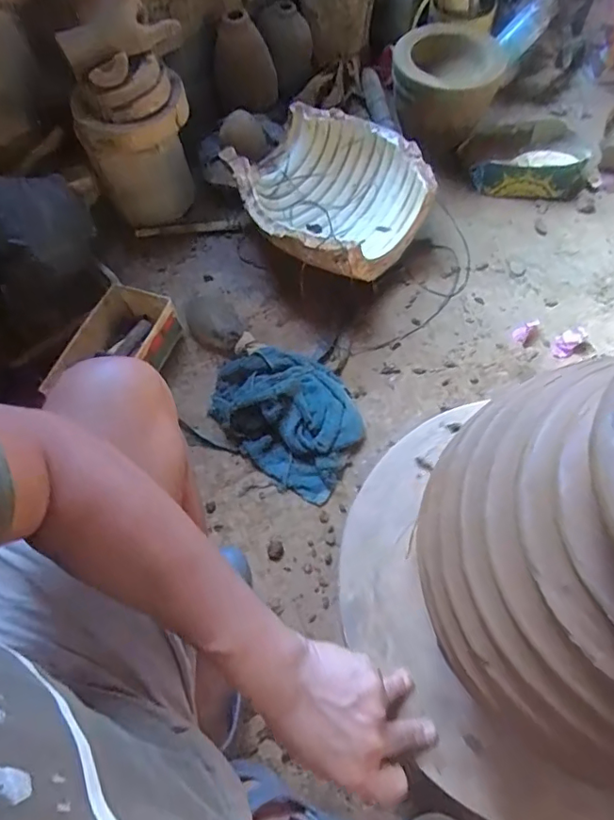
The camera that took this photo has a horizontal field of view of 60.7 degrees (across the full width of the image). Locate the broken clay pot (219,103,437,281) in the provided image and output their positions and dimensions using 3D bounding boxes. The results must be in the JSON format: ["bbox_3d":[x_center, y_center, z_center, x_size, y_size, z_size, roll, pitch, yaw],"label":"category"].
[{"bbox_3d":[0.037,-0.395,1.002,0.332,0.165,0.314,-1,63,2],"label":"broken clay pot"}]

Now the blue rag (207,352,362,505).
[{"bbox_3d":[-0.036,-0.001,0.872,0.266,0.062,0.201,31,69,17],"label":"blue rag"}]

